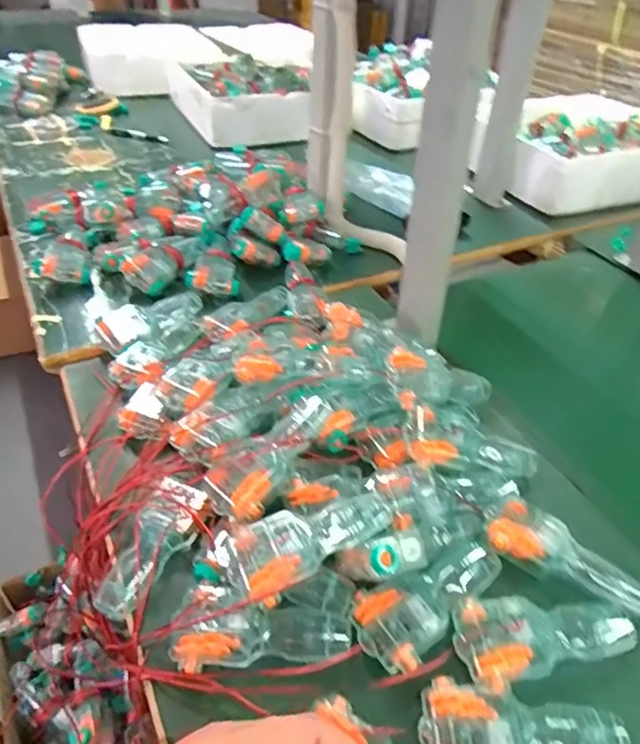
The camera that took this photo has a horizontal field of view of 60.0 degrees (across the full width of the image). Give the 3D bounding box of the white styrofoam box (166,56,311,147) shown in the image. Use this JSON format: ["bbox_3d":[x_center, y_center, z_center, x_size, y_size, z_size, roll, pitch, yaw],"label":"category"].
[{"bbox_3d":[-0.190,-0.630,1.254,0.255,0.096,0.367,-11,42,-16],"label":"white styrofoam box"}]

